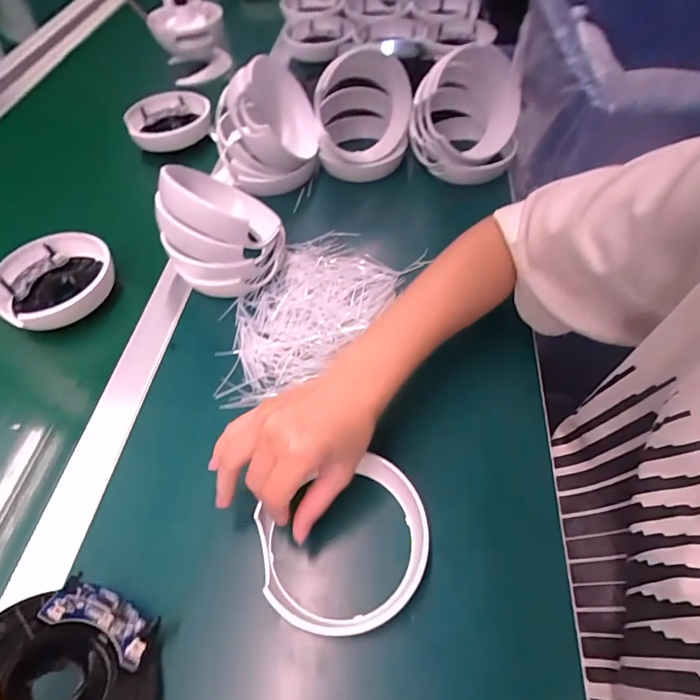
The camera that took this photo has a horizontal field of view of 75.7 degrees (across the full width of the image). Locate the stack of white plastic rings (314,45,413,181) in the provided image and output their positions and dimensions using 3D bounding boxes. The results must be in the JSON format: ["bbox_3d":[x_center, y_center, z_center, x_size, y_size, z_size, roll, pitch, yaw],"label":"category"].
[{"bbox_3d":[0.017,-0.292,0.557,0.111,0.114,0.108,0,54,3],"label":"stack of white plastic rings"}]

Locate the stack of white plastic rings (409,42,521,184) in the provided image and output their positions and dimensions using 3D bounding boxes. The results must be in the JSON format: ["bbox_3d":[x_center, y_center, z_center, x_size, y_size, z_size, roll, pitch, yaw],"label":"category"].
[{"bbox_3d":[0.141,-0.295,0.547,0.122,0.117,0.136,10,55,10],"label":"stack of white plastic rings"}]

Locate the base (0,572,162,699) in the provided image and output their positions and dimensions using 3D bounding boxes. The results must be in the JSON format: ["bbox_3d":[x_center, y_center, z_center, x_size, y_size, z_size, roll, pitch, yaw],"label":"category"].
[{"bbox_3d":[-0.153,0.182,0.249,0.109,0.014,0.091,32,24,-5],"label":"base"}]

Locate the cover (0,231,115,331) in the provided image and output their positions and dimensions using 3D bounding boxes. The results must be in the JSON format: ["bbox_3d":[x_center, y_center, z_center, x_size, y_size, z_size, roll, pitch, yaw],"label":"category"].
[{"bbox_3d":[-0.302,-0.069,0.465,0.113,0.039,0.109,-2,54,2],"label":"cover"}]

